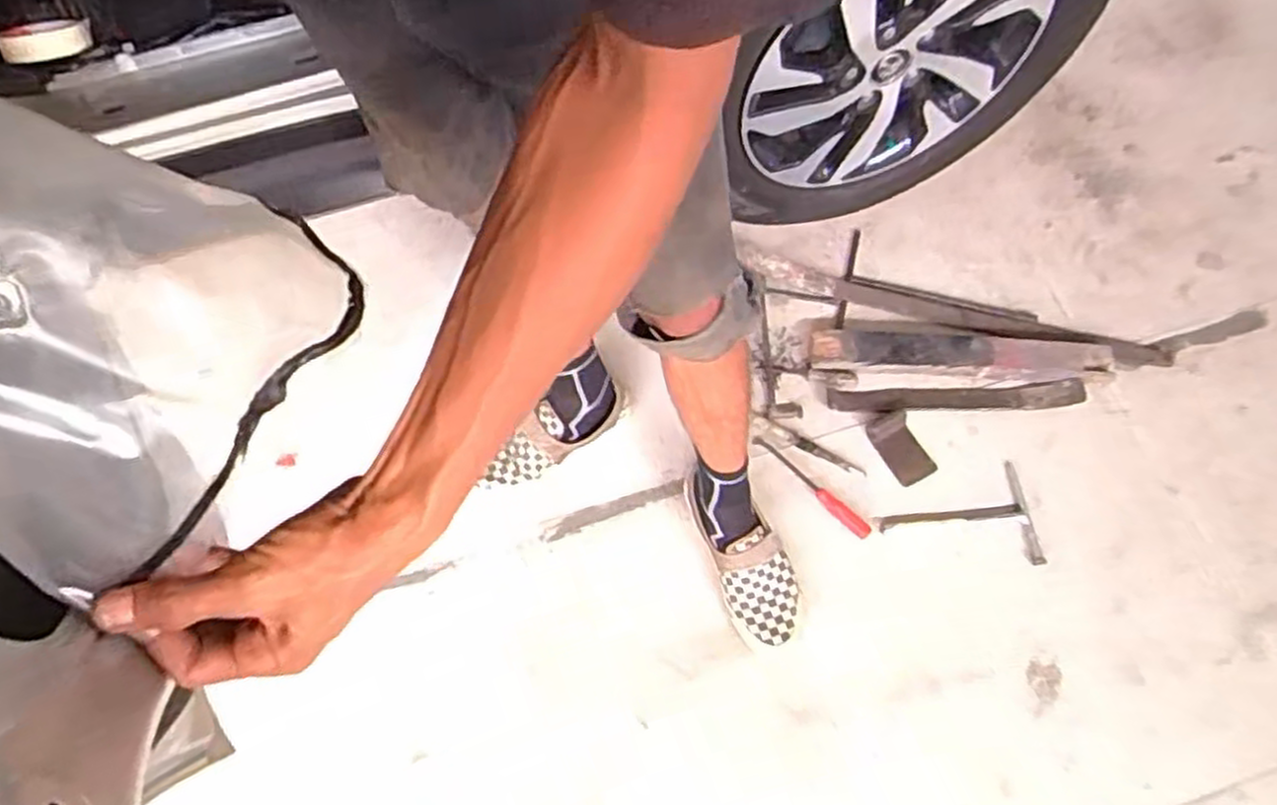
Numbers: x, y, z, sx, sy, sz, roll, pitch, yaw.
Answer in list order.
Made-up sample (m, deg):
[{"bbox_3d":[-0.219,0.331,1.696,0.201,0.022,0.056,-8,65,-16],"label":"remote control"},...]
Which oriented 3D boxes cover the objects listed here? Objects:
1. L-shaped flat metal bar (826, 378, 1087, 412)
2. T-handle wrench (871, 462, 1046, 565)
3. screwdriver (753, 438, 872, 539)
[{"bbox_3d":[0.475,-0.009,1.188,0.366,0.021,0.039,-1,66,3],"label":"L-shaped flat metal bar"},{"bbox_3d":[0.451,0.169,1.128,0.221,0.022,0.143,-7,66,1],"label":"T-handle wrench"},{"bbox_3d":[0.255,0.121,1.158,0.027,0.020,0.208,-42,70,-14],"label":"screwdriver"}]

